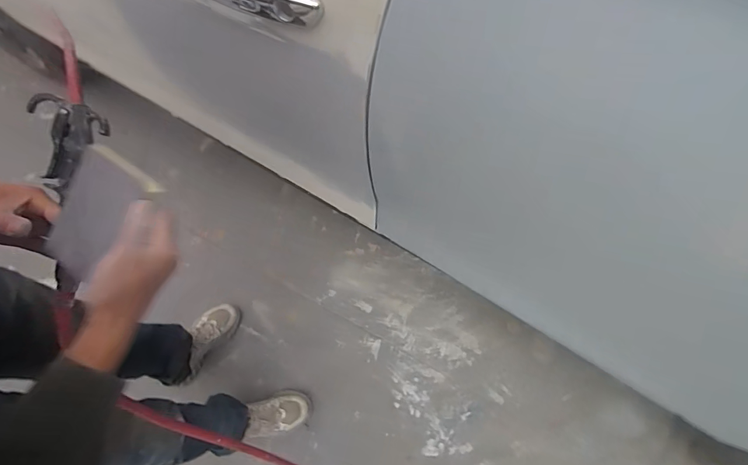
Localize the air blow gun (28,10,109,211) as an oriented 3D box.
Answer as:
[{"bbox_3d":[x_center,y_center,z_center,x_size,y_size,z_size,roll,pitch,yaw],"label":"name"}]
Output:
[{"bbox_3d":[-0.326,-0.129,0.432,0.068,0.028,0.176,5,100,4],"label":"air blow gun"}]

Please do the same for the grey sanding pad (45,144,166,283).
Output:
[{"bbox_3d":[-0.271,-0.017,0.396,0.099,0.009,0.118,33,95,20],"label":"grey sanding pad"}]

